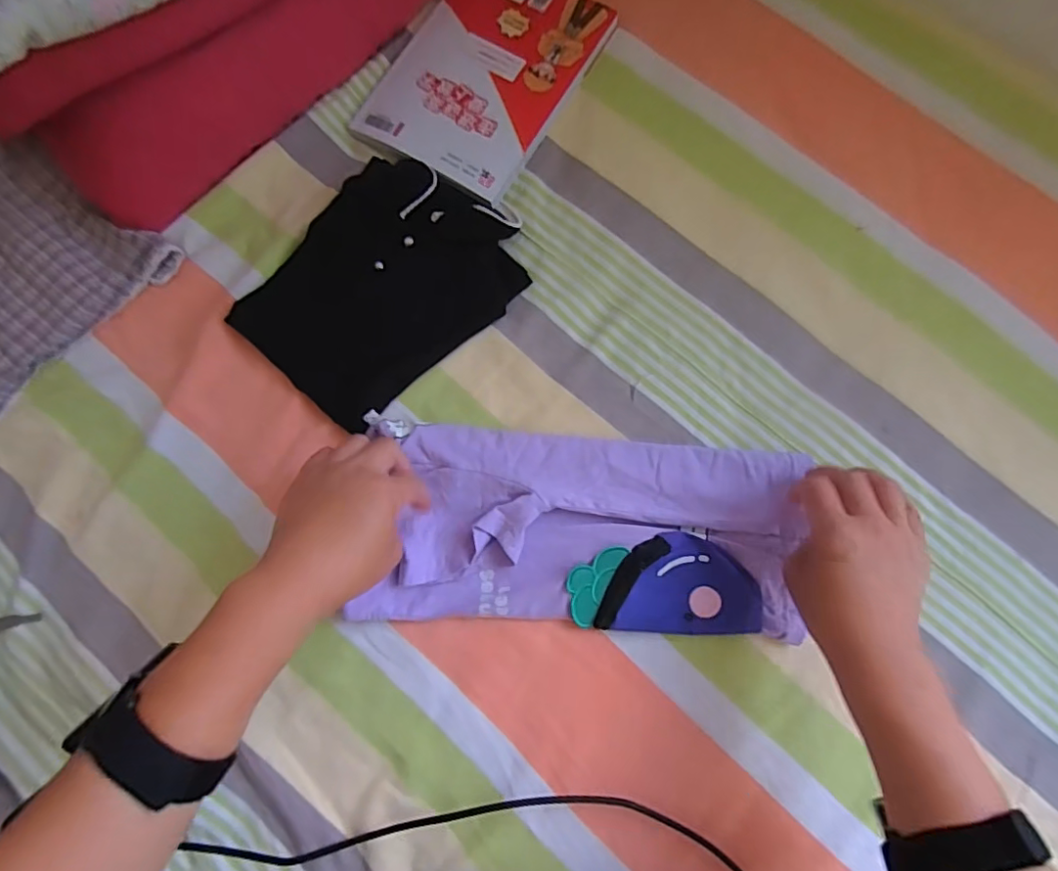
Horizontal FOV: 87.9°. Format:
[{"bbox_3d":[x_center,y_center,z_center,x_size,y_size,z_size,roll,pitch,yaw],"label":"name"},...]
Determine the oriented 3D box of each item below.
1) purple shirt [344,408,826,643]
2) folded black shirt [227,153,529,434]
[{"bbox_3d":[0.046,0.079,0.457,0.338,0.027,0.158,2,80,0],"label":"purple shirt"},{"bbox_3d":[-0.127,-0.136,0.493,0.178,0.023,0.232,39,83,6],"label":"folded black shirt"}]

